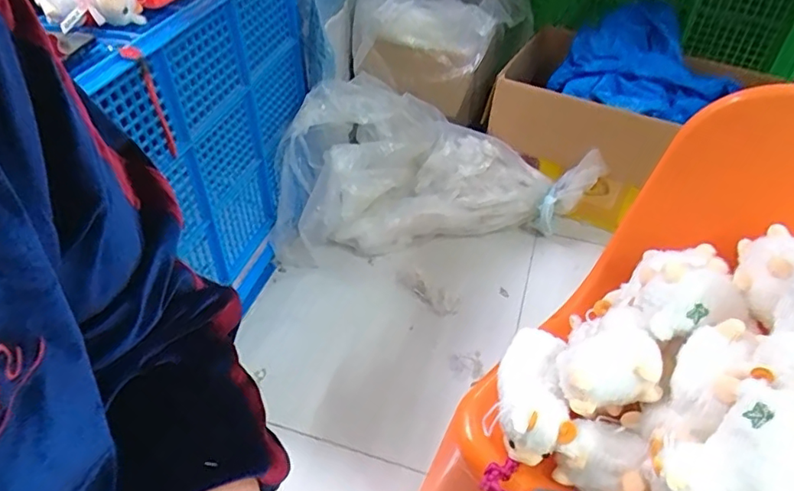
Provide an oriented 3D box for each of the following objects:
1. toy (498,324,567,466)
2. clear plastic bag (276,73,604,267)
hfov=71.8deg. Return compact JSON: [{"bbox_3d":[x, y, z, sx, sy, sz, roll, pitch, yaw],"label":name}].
[{"bbox_3d":[0.125,0.132,0.510,0.062,0.047,0.122,12,45,10],"label":"toy"},{"bbox_3d":[0.080,-0.158,1.111,0.635,0.290,0.251,0,44,-2],"label":"clear plastic bag"}]

